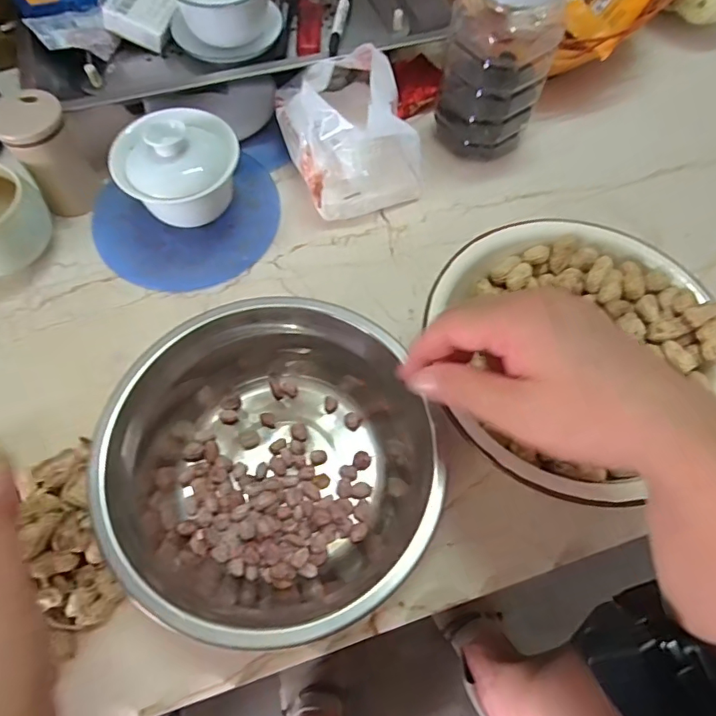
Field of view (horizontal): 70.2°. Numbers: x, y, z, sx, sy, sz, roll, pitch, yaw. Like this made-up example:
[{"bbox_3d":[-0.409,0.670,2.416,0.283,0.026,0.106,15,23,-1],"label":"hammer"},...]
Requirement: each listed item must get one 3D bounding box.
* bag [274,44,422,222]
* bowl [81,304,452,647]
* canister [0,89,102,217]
[{"bbox_3d":[-0.011,-0.196,0.430,0.101,0.084,0.126,-19,66,-11],"label":"bag"},{"bbox_3d":[-0.048,0.045,0.323,0.198,0.062,0.228,-3,64,-3],"label":"bowl"},{"bbox_3d":[-0.239,-0.157,0.397,0.047,0.081,0.041,-30,68,-16],"label":"canister"}]

